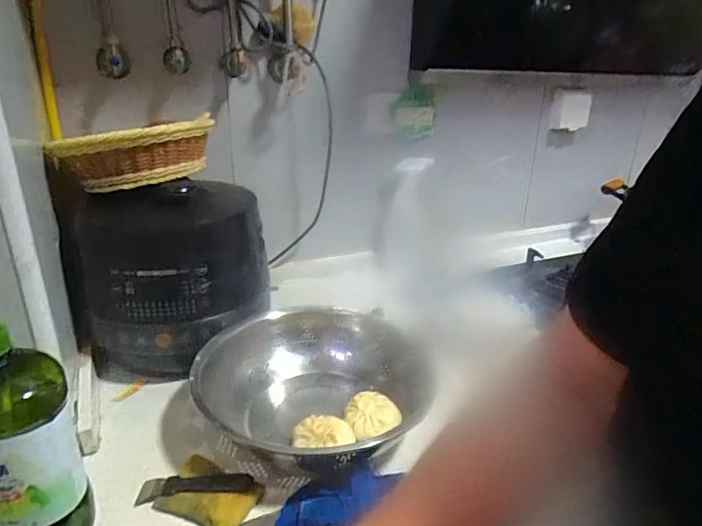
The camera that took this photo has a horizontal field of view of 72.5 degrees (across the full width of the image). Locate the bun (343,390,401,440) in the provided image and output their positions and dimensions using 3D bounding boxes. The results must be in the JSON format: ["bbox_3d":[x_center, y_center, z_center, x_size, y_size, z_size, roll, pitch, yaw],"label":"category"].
[{"bbox_3d":[0.026,0.201,0.631,0.065,0.033,0.069,-5,22,-16],"label":"bun"}]

